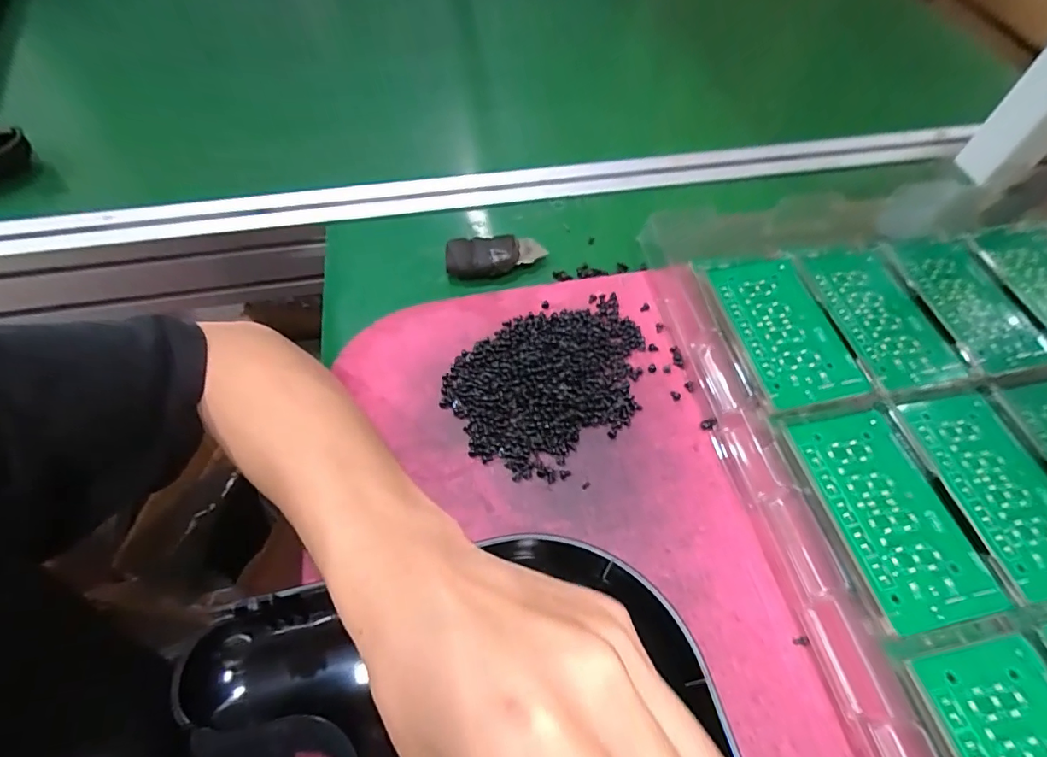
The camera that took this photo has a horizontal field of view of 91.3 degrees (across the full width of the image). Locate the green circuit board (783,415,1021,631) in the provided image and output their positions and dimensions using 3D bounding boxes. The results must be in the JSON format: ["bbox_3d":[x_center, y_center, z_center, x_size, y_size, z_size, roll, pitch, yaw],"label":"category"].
[{"bbox_3d":[0.186,0.066,0.259,0.059,0.004,0.106,-10,59,-6],"label":"green circuit board"}]

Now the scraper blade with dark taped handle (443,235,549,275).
[{"bbox_3d":[-0.020,-0.091,0.377,0.072,0.016,0.029,-3,58,-1],"label":"scraper blade with dark taped handle"}]

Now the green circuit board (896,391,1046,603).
[{"bbox_3d":[0.252,0.056,0.270,0.062,0.004,0.105,-9,58,-11],"label":"green circuit board"}]

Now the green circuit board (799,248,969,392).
[{"bbox_3d":[0.230,-0.044,0.334,0.065,0.005,0.111,-8,59,-4],"label":"green circuit board"}]

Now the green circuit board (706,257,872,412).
[{"bbox_3d":[0.161,-0.032,0.319,0.058,0.008,0.107,-8,59,-4],"label":"green circuit board"}]

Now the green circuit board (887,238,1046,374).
[{"bbox_3d":[0.298,-0.052,0.343,0.062,0.006,0.105,-8,59,-4],"label":"green circuit board"}]

